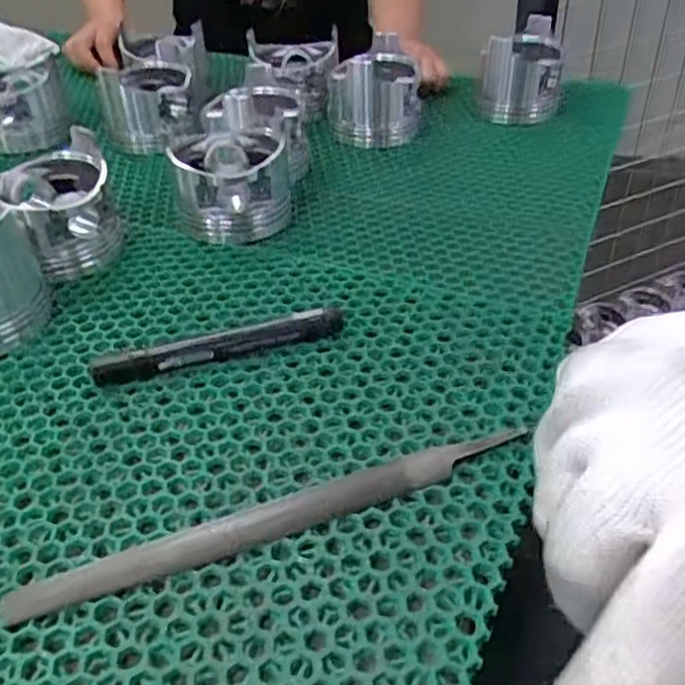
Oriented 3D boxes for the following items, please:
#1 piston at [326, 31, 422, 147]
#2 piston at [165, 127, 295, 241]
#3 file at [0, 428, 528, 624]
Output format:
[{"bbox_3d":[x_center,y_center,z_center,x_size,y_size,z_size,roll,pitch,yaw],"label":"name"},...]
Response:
[{"bbox_3d":[0.028,-0.238,0.650,0.083,0.067,0.092,-2,40,0],"label":"piston"},{"bbox_3d":[-0.081,-0.119,0.514,0.082,0.056,0.083,-8,40,-8],"label":"piston"},{"bbox_3d":[-0.026,0.077,0.314,0.237,0.007,0.018,-14,41,-14],"label":"file"}]

